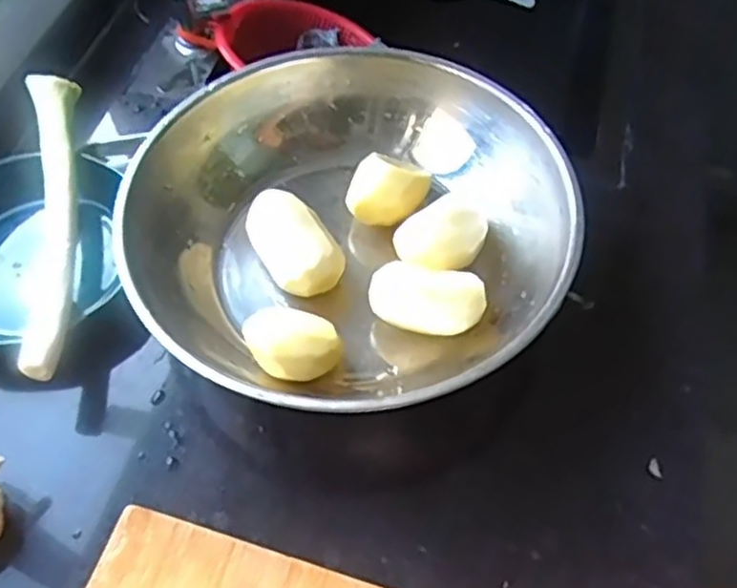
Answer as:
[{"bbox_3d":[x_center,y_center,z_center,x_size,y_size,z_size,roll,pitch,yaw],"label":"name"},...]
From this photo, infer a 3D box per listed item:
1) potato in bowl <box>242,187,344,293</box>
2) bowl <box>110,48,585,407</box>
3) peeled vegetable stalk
[{"bbox_3d":[-0.056,-0.035,0.538,0.050,0.044,0.088,-28,61,-16],"label":"potato in bowl"},{"bbox_3d":[-0.011,-0.046,0.530,0.301,0.085,0.298,0,57,0],"label":"bowl"},{"bbox_3d":[-0.228,-0.060,0.525,0.034,0.025,0.267,-10,58,-6],"label":"peeled vegetable stalk"}]

